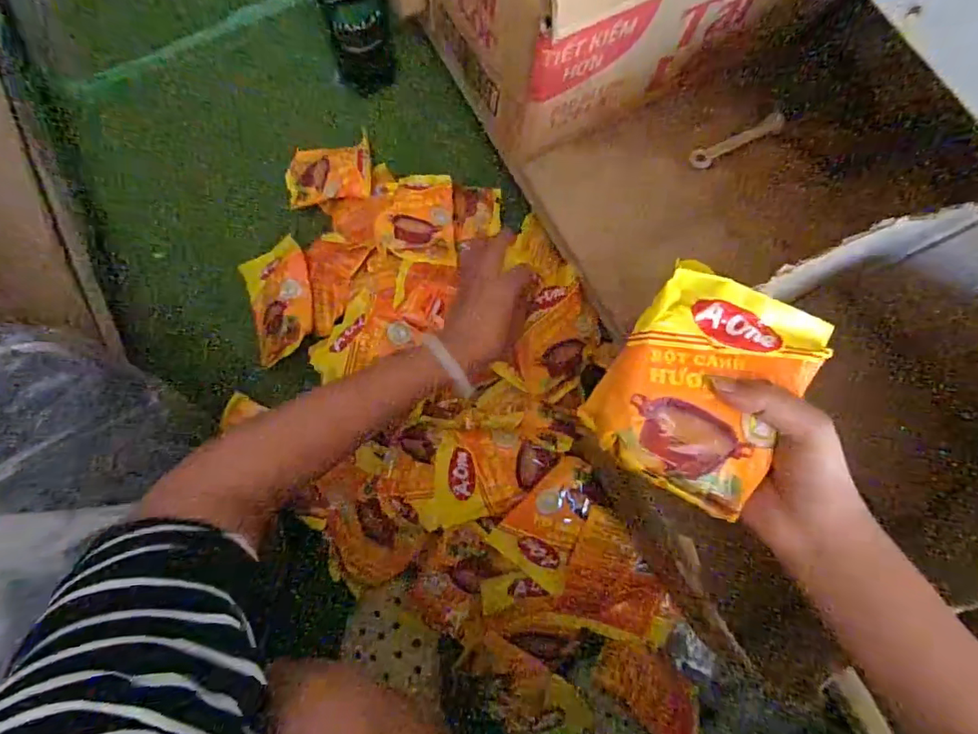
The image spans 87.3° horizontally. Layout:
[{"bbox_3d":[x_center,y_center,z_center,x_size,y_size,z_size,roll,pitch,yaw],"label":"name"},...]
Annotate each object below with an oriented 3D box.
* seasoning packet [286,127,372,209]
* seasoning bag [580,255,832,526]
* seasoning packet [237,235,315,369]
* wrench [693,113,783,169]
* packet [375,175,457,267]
[{"bbox_3d":[-0.207,-0.253,0.665,0.113,0.017,0.088,-14,78,-1],"label":"seasoning packet"},{"bbox_3d":[0.124,0.010,0.297,0.100,0.025,0.123,31,80,8],"label":"seasoning bag"},{"bbox_3d":[-0.257,-0.077,0.616,0.100,0.020,0.143,-24,71,26],"label":"seasoning packet"},{"bbox_3d":[0.265,-0.241,0.550,0.092,0.005,0.021,-18,116,30],"label":"wrench"},{"bbox_3d":[-0.083,-0.177,0.602,0.089,0.008,0.124,5,68,-17],"label":"packet"}]

